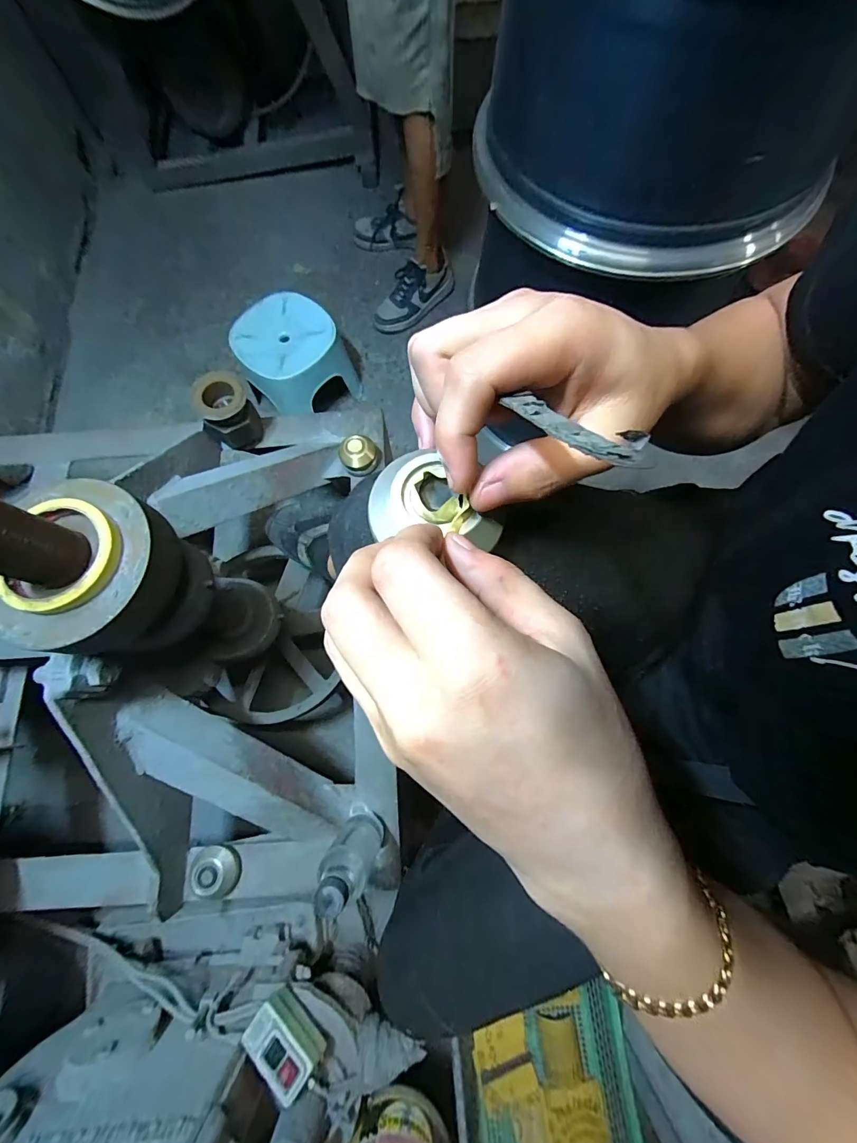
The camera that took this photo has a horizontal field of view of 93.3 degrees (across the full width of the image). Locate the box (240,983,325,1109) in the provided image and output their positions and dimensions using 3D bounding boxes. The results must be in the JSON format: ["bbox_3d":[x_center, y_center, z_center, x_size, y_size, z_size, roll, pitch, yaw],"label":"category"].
[{"bbox_3d":[-0.169,0.551,0.476,0.087,0.058,0.049,31,68,23],"label":"box"}]

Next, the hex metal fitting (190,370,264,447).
[{"bbox_3d":[-0.342,-0.271,0.694,0.093,0.102,0.078,-32,76,-7],"label":"hex metal fitting"}]

